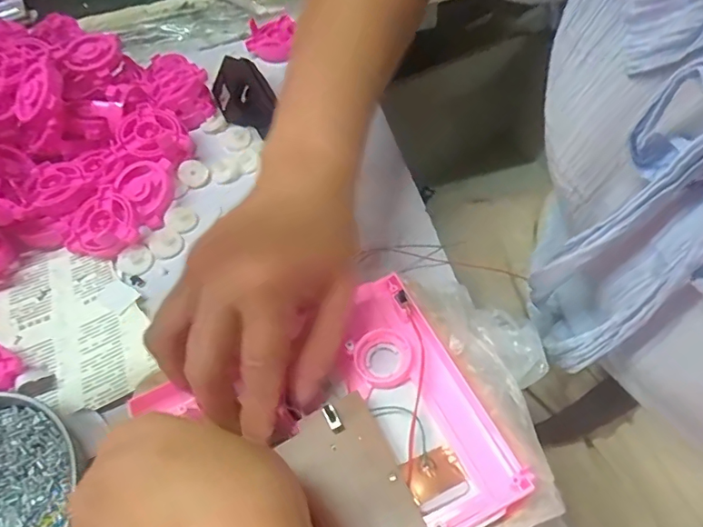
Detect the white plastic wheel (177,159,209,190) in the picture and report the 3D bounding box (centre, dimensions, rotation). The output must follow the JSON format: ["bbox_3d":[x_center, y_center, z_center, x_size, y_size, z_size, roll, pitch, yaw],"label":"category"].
[{"bbox_3d":[-0.127,-0.072,0.427,0.023,0.004,0.026,-32,84,-19],"label":"white plastic wheel"}]

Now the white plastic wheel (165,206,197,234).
[{"bbox_3d":[-0.129,-0.034,0.401,0.022,0.005,0.023,-3,55,4],"label":"white plastic wheel"}]

